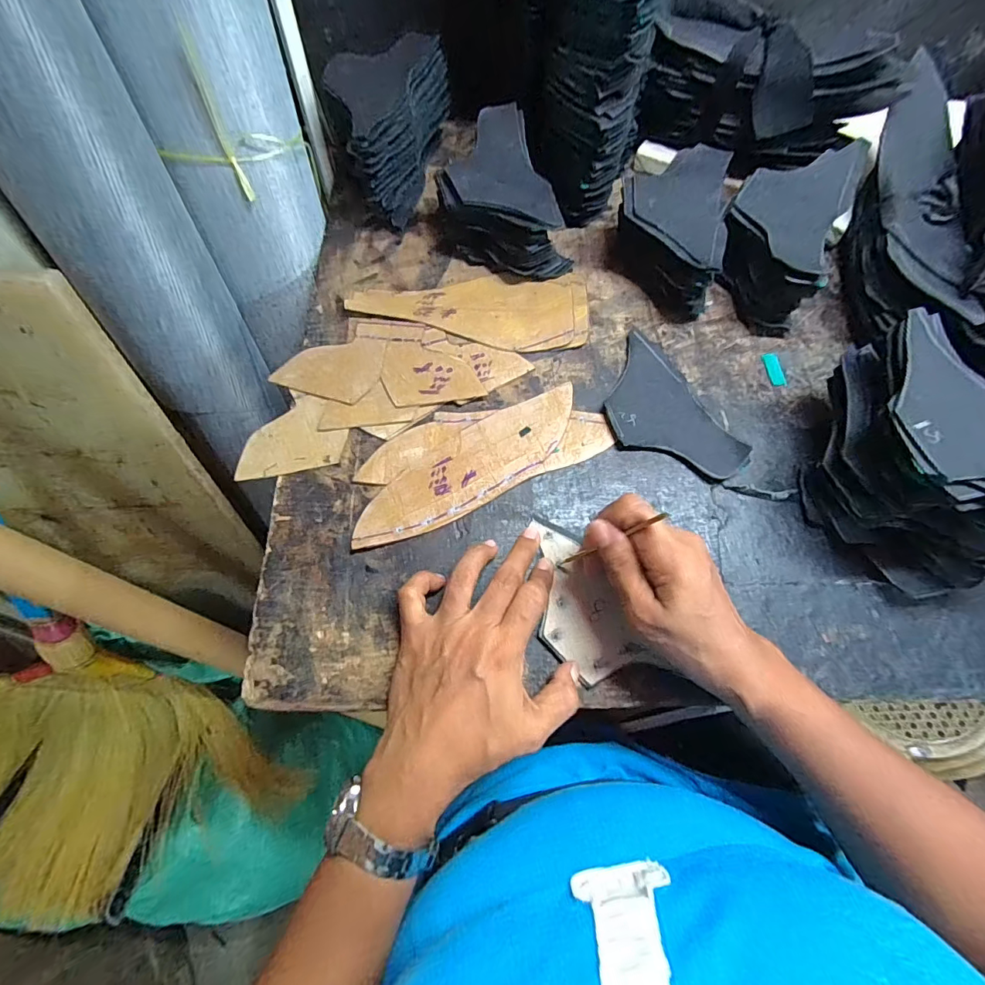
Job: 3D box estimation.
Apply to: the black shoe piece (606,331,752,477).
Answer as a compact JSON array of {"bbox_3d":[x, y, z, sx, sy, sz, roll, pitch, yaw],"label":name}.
[{"bbox_3d":[0.140,-0.067,0.372,0.087,0.007,0.142,-29,68,-13],"label":"black shoe piece"}]

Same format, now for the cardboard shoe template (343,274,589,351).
[{"bbox_3d":[-0.020,-0.167,0.409,0.212,0.010,0.079,-1,68,-1],"label":"cardboard shoe template"}]

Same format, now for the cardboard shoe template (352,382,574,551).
[{"bbox_3d":[-0.016,-0.022,0.354,0.202,0.005,0.062,-28,72,-12],"label":"cardboard shoe template"}]

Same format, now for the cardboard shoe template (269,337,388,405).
[{"bbox_3d":[-0.138,-0.109,0.384,0.084,0.004,0.064,7,68,2],"label":"cardboard shoe template"}]

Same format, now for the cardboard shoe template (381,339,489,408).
[{"bbox_3d":[-0.053,-0.106,0.386,0.080,0.004,0.067,-10,69,-5],"label":"cardboard shoe template"}]

